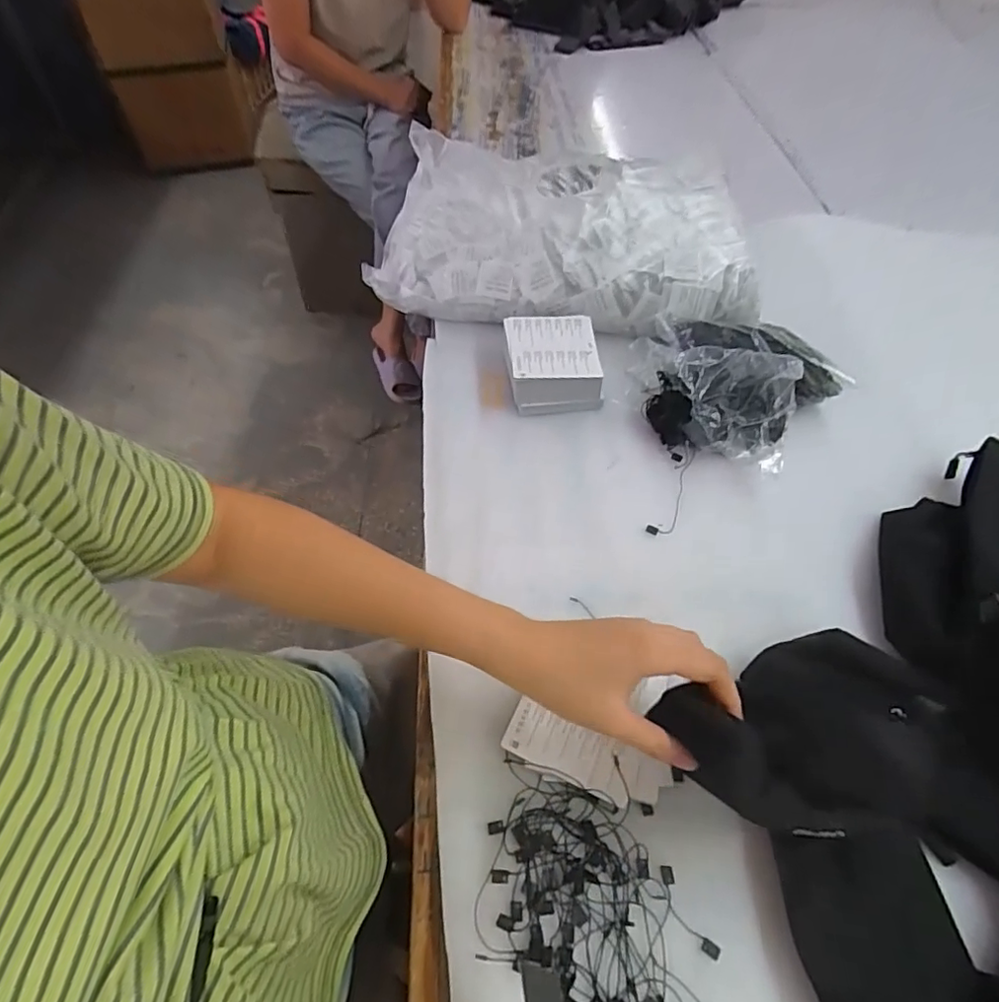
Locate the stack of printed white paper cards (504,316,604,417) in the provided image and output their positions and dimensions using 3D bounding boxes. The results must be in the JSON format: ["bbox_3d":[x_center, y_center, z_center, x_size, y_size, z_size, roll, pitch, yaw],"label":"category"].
[{"bbox_3d":[0.055,-0.146,0.610,0.092,0.051,0.105,-4,55,-4],"label":"stack of printed white paper cards"}]

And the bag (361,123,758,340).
[{"bbox_3d":[0.075,-0.341,0.704,0.460,0.090,0.319,13,55,7],"label":"bag"}]

